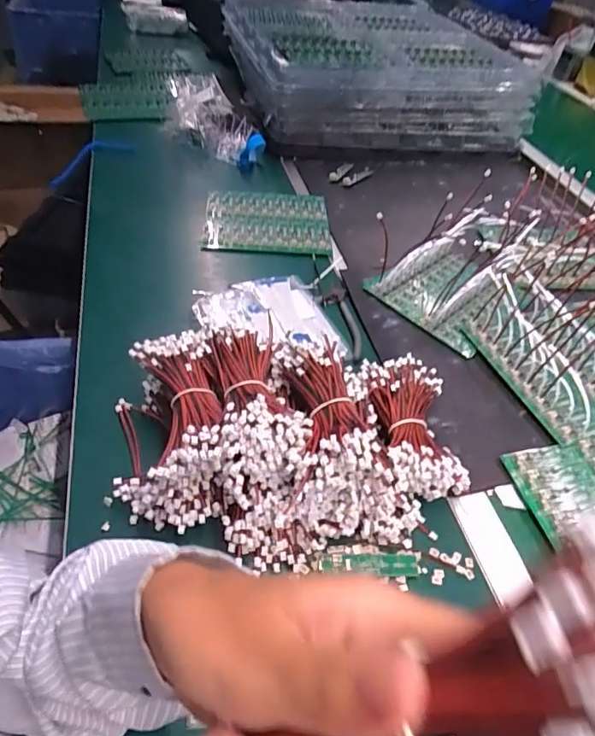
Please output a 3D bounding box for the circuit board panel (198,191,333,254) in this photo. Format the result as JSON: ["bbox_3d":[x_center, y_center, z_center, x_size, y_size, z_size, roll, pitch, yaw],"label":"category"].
[{"bbox_3d":[-0.050,-0.241,0.802,0.203,0.013,0.172,-2,53,-8],"label":"circuit board panel"}]

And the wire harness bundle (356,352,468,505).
[{"bbox_3d":[0.111,0.058,0.493,0.091,0.040,0.168,4,46,-3],"label":"wire harness bundle"}]

